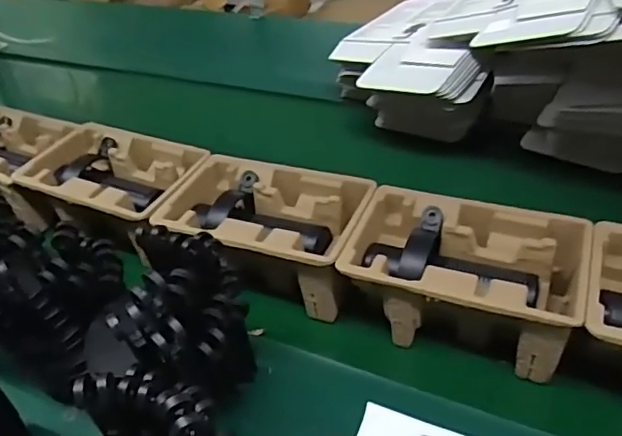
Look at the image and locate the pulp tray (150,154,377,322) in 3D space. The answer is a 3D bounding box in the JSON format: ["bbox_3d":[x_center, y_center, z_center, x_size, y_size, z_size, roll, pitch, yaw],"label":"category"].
[{"bbox_3d":[-0.047,0.017,0.674,0.230,0.090,0.147,13,42,21],"label":"pulp tray"}]

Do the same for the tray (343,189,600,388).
[{"bbox_3d":[0.155,0.062,0.592,0.227,0.090,0.142,12,42,20],"label":"tray"}]

